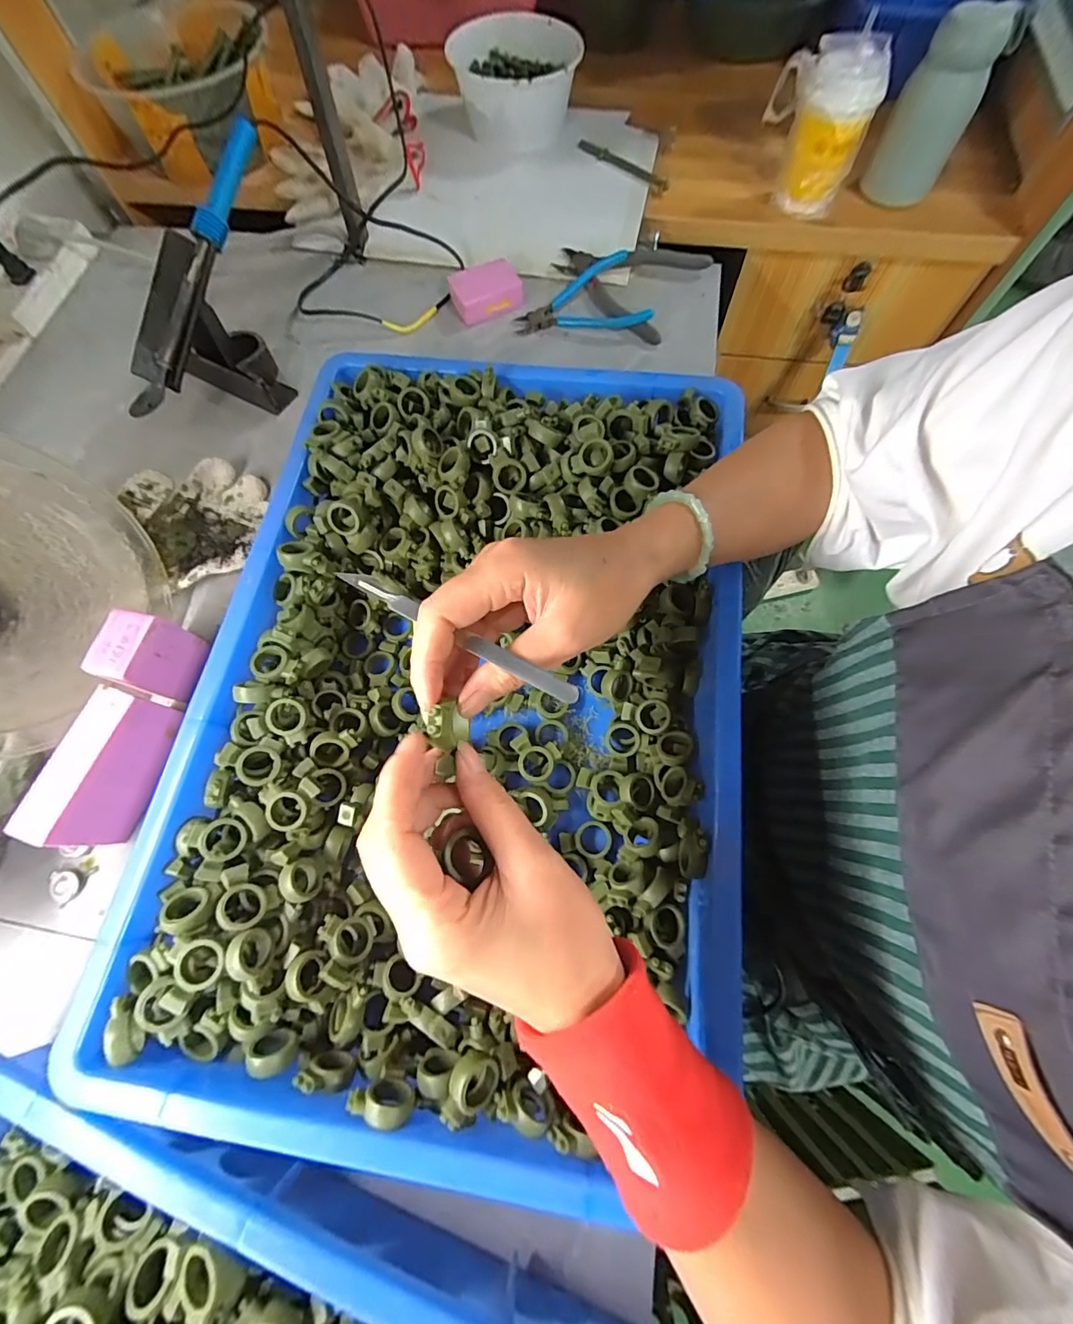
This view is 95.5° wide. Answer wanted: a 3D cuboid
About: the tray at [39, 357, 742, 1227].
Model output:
[{"bbox_3d":[-0.045,0.009,0.367,0.379,0.081,0.559,7,70,4],"label":"tray"}]

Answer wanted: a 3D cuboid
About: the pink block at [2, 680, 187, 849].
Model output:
[{"bbox_3d":[-0.322,0.079,0.367,0.034,0.064,0.107,17,71,8],"label":"pink block"}]

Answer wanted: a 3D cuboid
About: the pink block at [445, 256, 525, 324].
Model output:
[{"bbox_3d":[-0.057,-0.435,0.572,0.080,0.031,0.061,-20,70,-6],"label":"pink block"}]

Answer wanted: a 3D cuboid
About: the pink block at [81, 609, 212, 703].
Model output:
[{"bbox_3d":[-0.312,-0.005,0.394,0.041,0.064,0.055,14,70,6],"label":"pink block"}]

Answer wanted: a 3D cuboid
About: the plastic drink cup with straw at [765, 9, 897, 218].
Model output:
[{"bbox_3d":[0.315,-0.609,0.551,0.107,0.134,0.085,17,71,8],"label":"plastic drink cup with straw"}]

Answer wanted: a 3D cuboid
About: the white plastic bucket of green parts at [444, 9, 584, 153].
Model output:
[{"bbox_3d":[-0.032,-0.788,0.661,0.173,0.076,0.183,0,69,1],"label":"white plastic bucket of green parts"}]

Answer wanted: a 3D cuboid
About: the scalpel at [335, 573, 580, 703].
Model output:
[{"bbox_3d":[-0.040,-0.014,0.240,0.134,0.005,0.010,27,72,10],"label":"scalpel"}]

